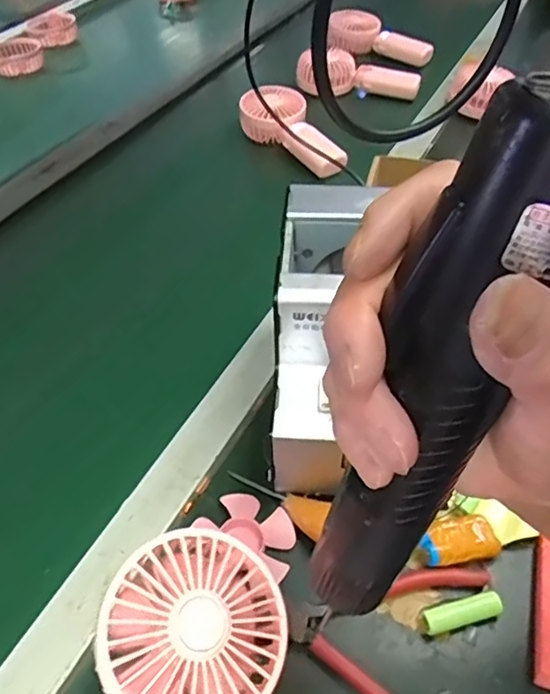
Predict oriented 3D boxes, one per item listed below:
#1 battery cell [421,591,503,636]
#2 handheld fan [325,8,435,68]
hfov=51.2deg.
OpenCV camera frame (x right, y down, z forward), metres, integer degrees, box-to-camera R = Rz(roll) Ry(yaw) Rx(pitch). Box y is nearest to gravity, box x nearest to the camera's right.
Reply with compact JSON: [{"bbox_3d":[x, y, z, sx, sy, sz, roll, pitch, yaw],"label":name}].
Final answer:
[{"bbox_3d":[0.118,0.168,0.362,0.051,0.013,0.015,-12,48,-8],"label":"battery cell"},{"bbox_3d":[0.173,-0.511,0.951,0.186,0.059,0.064,20,52,20],"label":"handheld fan"}]

